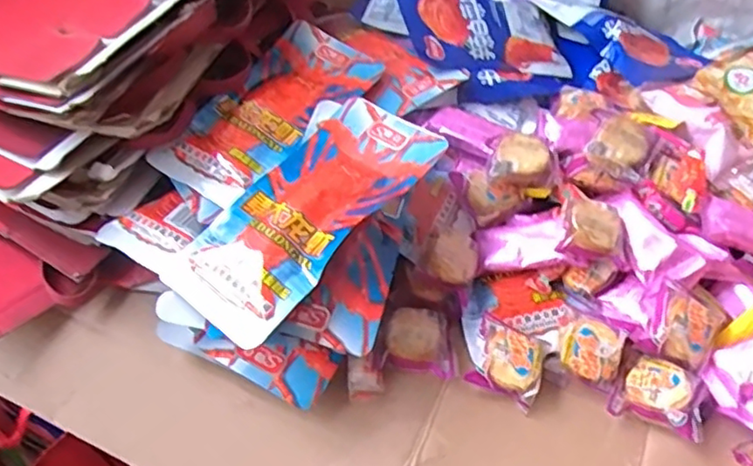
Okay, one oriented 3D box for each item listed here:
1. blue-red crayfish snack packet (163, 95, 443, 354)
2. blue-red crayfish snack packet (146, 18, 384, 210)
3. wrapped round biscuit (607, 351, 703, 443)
[{"bbox_3d":[-0.047,-0.018,0.427,0.097,0.014,0.199,30,63,28],"label":"blue-red crayfish snack packet"},{"bbox_3d":[-0.085,-0.103,0.509,0.095,0.023,0.199,29,54,16],"label":"blue-red crayfish snack packet"},{"bbox_3d":[0.195,0.111,0.428,0.055,0.021,0.050,22,52,12],"label":"wrapped round biscuit"}]

